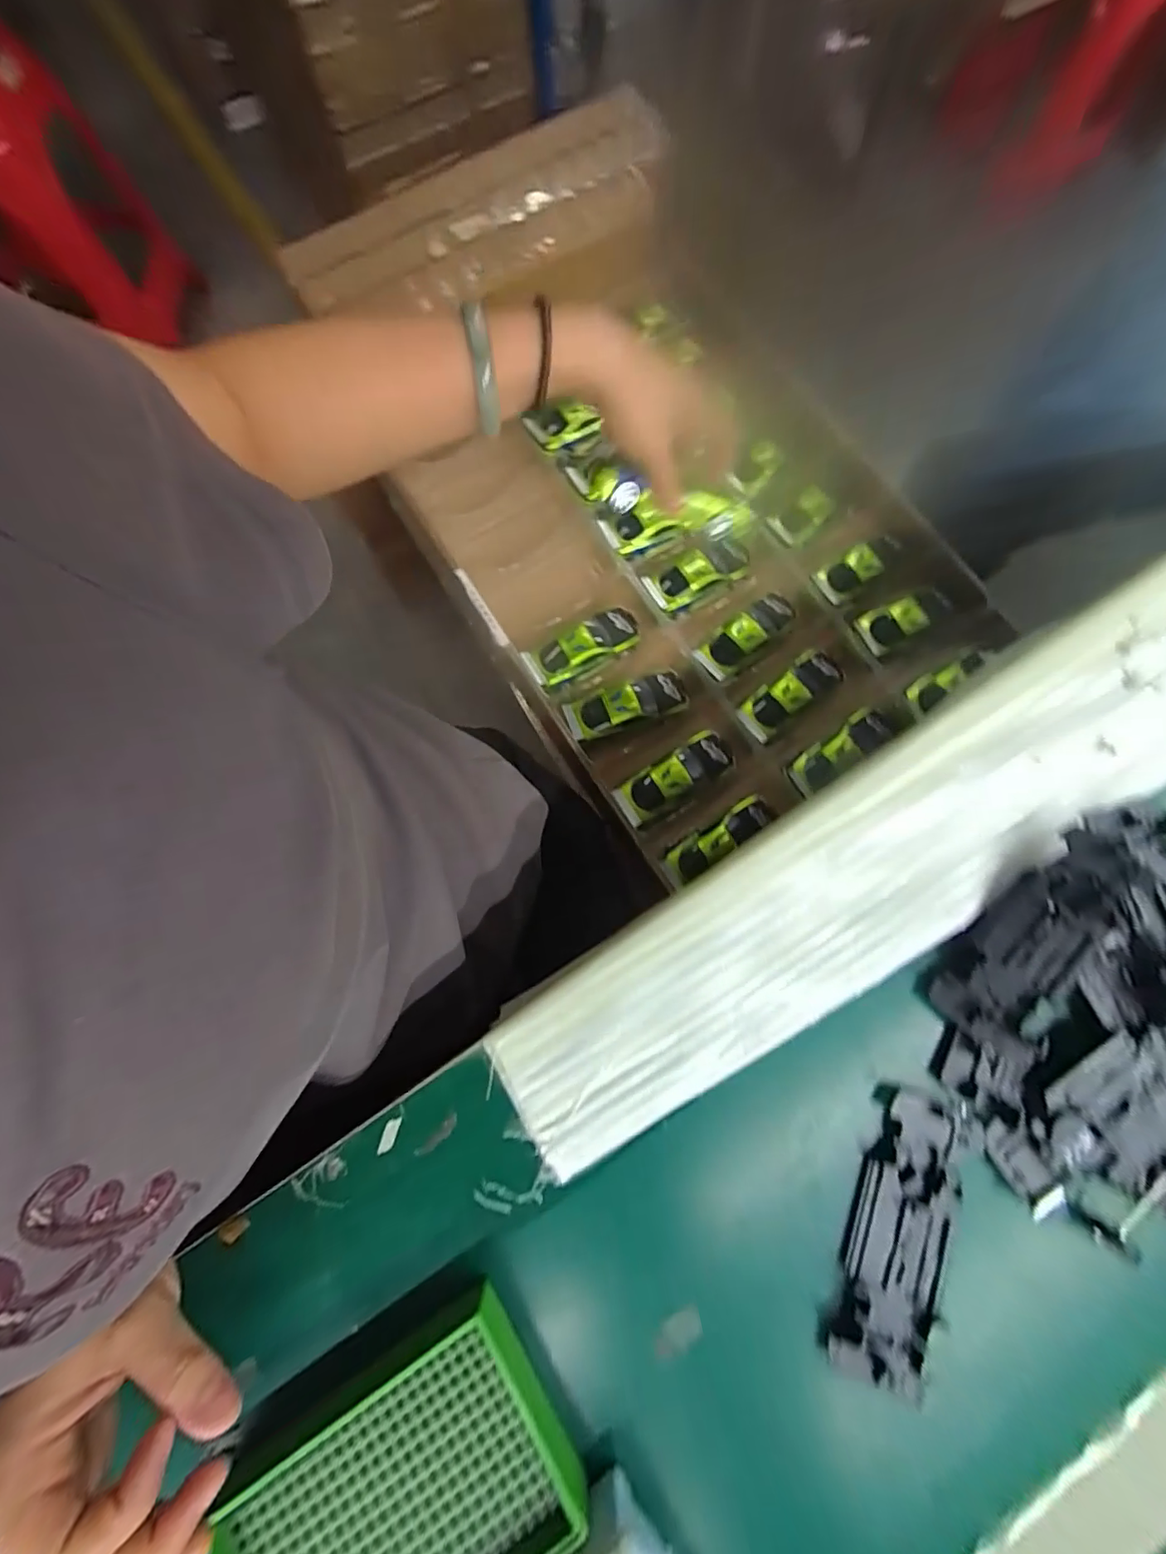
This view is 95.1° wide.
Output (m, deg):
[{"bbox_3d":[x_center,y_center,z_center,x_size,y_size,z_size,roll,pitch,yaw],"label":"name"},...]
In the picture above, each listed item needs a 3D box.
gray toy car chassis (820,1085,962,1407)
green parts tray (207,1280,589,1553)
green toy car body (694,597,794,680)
[{"bbox_3d":[0.155,0.222,0.259,0.045,0.017,0.125,24,78,5],"label":"gray toy car chassis"},{"bbox_3d":[-0.083,0.309,0.225,0.145,0.020,0.096,-34,79,-8],"label":"green parts tray"},{"bbox_3d":[0.174,-0.153,0.563,0.125,0.020,0.042,-39,80,-9],"label":"green toy car body"}]

